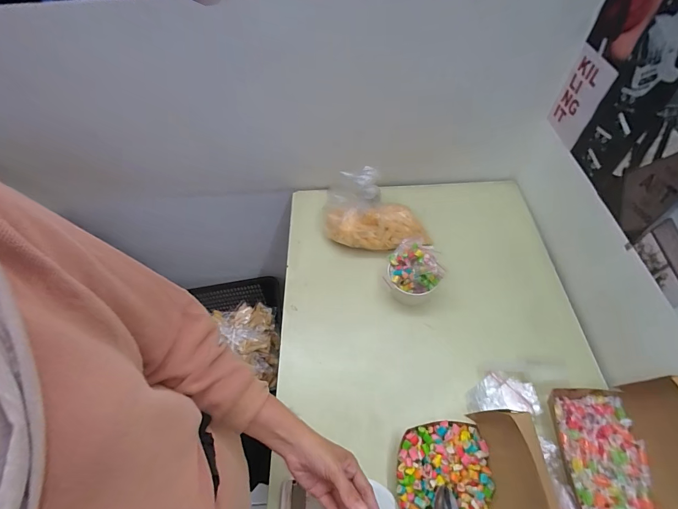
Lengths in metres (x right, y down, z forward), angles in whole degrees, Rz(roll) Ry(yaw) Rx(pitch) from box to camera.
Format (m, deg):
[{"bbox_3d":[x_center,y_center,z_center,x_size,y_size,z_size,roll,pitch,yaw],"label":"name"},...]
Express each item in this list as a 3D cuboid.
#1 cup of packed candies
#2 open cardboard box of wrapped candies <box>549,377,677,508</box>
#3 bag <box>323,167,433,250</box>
[{"bbox_3d":[0.158,0.037,0.703,0.104,0.115,0.113,-2,55,2],"label":"cup of packed candies"},{"bbox_3d":[0.420,0.276,0.470,0.146,0.142,0.188,4,56,6],"label":"open cardboard box of wrapped candies"},{"bbox_3d":[0.091,-0.084,0.793,0.240,0.103,0.148,7,56,8],"label":"bag"}]

